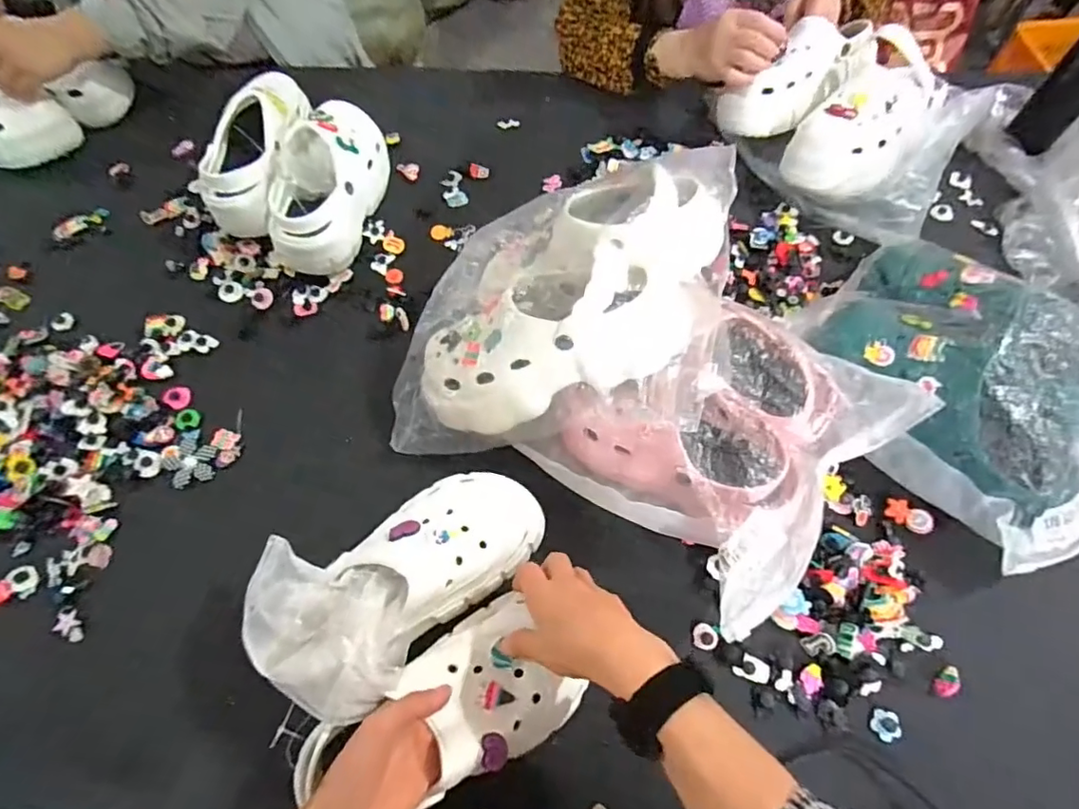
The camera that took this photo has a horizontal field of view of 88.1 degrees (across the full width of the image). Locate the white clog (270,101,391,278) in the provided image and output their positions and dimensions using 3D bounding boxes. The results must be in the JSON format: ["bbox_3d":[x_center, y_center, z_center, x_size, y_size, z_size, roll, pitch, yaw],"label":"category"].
[{"bbox_3d":[-0.259,-0.277,0.699,0.093,0.112,0.236,13,65,7],"label":"white clog"}]

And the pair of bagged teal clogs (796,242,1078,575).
[{"bbox_3d":[0.437,-0.033,0.557,0.225,0.101,0.318,-34,69,-14],"label":"pair of bagged teal clogs"}]

